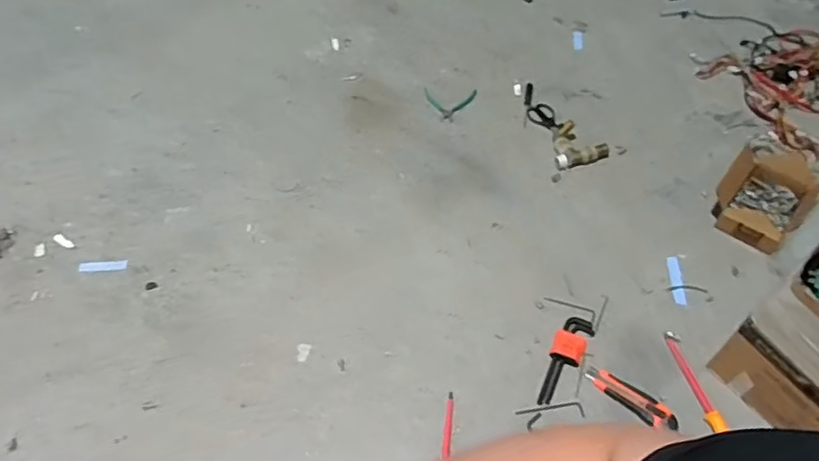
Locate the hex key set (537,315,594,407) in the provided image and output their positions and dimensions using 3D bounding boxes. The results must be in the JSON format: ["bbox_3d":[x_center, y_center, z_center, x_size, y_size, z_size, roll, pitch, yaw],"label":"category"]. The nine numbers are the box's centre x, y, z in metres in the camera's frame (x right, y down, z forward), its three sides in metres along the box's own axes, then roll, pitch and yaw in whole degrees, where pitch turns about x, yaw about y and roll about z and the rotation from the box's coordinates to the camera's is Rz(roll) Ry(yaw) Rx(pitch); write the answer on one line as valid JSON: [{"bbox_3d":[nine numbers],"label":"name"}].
[{"bbox_3d":[0.268,0.221,1.052,0.056,0.017,0.176,28,61,18],"label":"hex key set"}]

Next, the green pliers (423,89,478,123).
[{"bbox_3d":[0.090,-0.296,1.420,0.123,0.013,0.102,8,57,7],"label":"green pliers"}]

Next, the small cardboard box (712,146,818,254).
[{"bbox_3d":[0.695,-0.070,1.186,0.148,0.071,0.229,34,63,22],"label":"small cardboard box"}]

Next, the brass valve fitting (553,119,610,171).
[{"bbox_3d":[0.363,-0.189,1.314,0.120,0.028,0.103,-16,57,-9],"label":"brass valve fitting"}]

